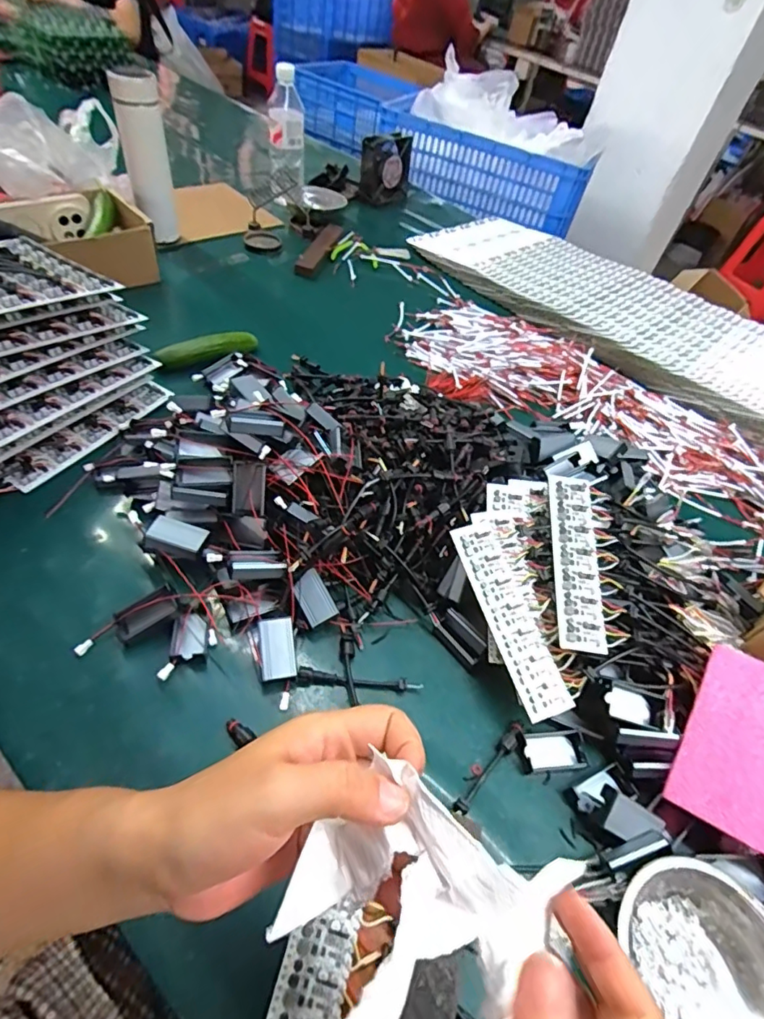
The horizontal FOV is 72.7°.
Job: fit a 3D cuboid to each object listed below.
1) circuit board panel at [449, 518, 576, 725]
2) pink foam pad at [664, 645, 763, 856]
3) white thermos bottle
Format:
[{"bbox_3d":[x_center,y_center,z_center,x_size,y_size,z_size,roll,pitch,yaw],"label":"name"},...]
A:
[{"bbox_3d":[0.111,0.092,0.459,0.039,0.006,0.175,-18,68,-9],"label":"circuit board panel"},{"bbox_3d":[0.302,0.191,0.408,0.107,0.008,0.139,26,71,24],"label":"pink foam pad"},{"bbox_3d":[-0.375,-0.555,0.837,0.074,0.231,0.053,-16,55,-23],"label":"white thermos bottle"}]

